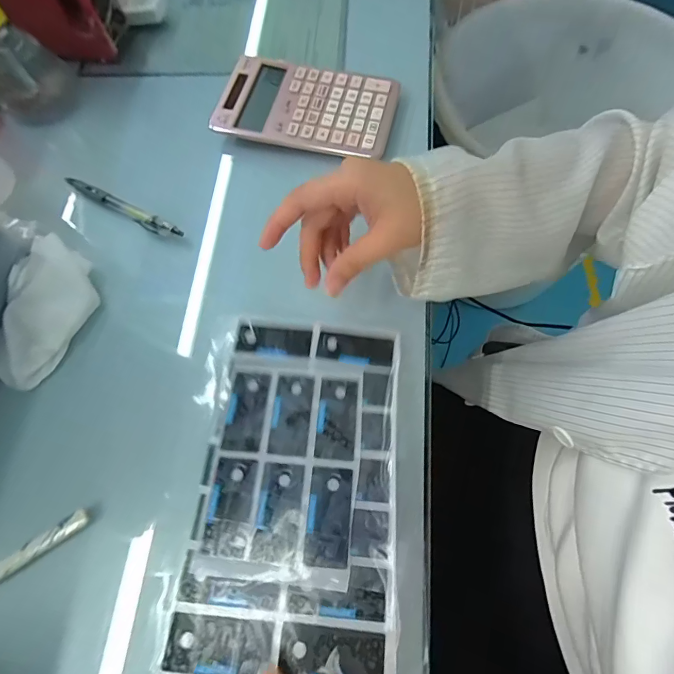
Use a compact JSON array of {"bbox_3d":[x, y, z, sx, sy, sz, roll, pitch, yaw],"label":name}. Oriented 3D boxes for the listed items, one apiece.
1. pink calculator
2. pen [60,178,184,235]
[{"bbox_3d":[-0.033,-0.238,0.420,0.179,0.014,0.103,13,70,7],"label":"pink calculator"},{"bbox_3d":[-0.206,-0.123,0.392,0.137,0.011,0.014,26,72,12],"label":"pen"}]

